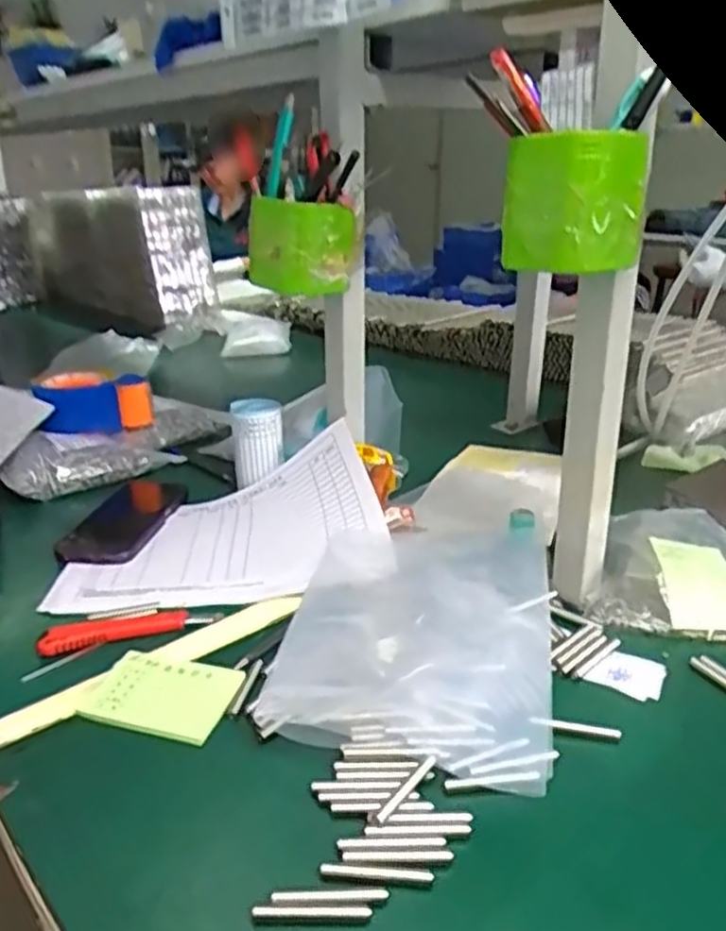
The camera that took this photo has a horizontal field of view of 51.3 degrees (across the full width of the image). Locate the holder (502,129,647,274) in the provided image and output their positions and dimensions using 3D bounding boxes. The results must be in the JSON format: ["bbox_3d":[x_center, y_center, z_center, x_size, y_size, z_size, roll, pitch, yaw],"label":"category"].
[{"bbox_3d":[0.137,-0.171,0.490,0.084,0.079,0.082,8,24,19],"label":"holder"}]

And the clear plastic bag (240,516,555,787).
[{"bbox_3d":[0.048,0.114,0.591,0.194,0.029,0.307,5,24,12],"label":"clear plastic bag"}]

